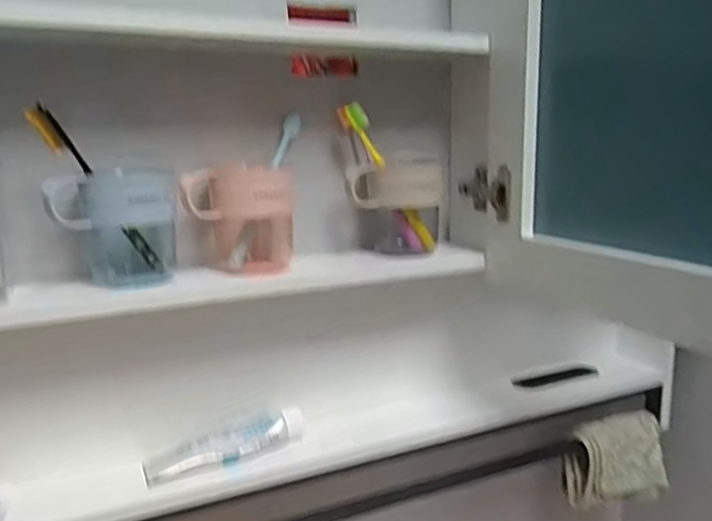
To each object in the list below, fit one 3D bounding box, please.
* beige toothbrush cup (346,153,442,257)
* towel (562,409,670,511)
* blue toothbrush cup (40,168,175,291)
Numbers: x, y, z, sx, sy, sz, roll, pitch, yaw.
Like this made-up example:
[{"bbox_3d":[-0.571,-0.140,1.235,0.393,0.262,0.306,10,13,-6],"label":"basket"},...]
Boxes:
[{"bbox_3d":[0.050,-0.065,0.712,0.101,0.106,0.086,1,12,9],"label":"beige toothbrush cup"},{"bbox_3d":[0.358,0.274,0.822,0.137,0.101,0.065,-4,12,-14],"label":"towel"},{"bbox_3d":[-0.222,-0.027,0.563,0.101,0.110,0.076,-5,12,-20],"label":"blue toothbrush cup"}]

